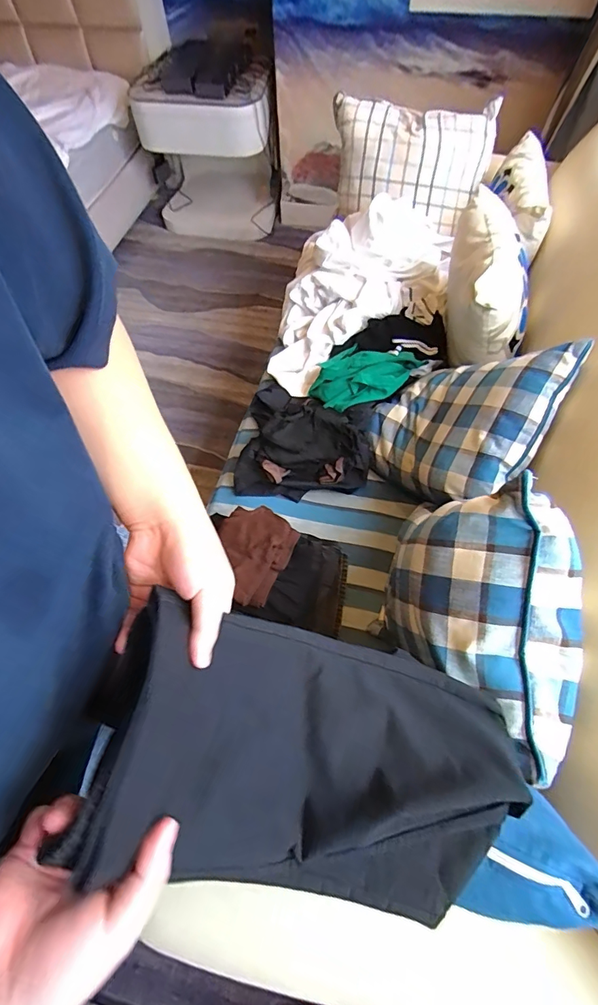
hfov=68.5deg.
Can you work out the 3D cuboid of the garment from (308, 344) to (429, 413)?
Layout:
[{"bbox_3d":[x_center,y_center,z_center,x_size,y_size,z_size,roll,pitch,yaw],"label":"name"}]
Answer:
[{"bbox_3d":[0.161,-0.301,1.087,0.250,0.078,0.191,14,62,10],"label":"garment"}]

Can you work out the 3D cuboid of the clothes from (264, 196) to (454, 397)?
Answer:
[{"bbox_3d":[0.168,-0.557,1.202,0.448,0.223,0.552,9,61,7],"label":"clothes"}]

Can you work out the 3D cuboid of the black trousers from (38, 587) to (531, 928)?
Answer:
[{"bbox_3d":[0.027,0.211,0.384,0.376,0.092,0.210,24,50,-14],"label":"black trousers"}]

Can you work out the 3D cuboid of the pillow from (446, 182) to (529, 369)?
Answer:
[{"bbox_3d":[0.422,-0.502,1.030,0.136,0.231,0.360,-2,60,1],"label":"pillow"}]

